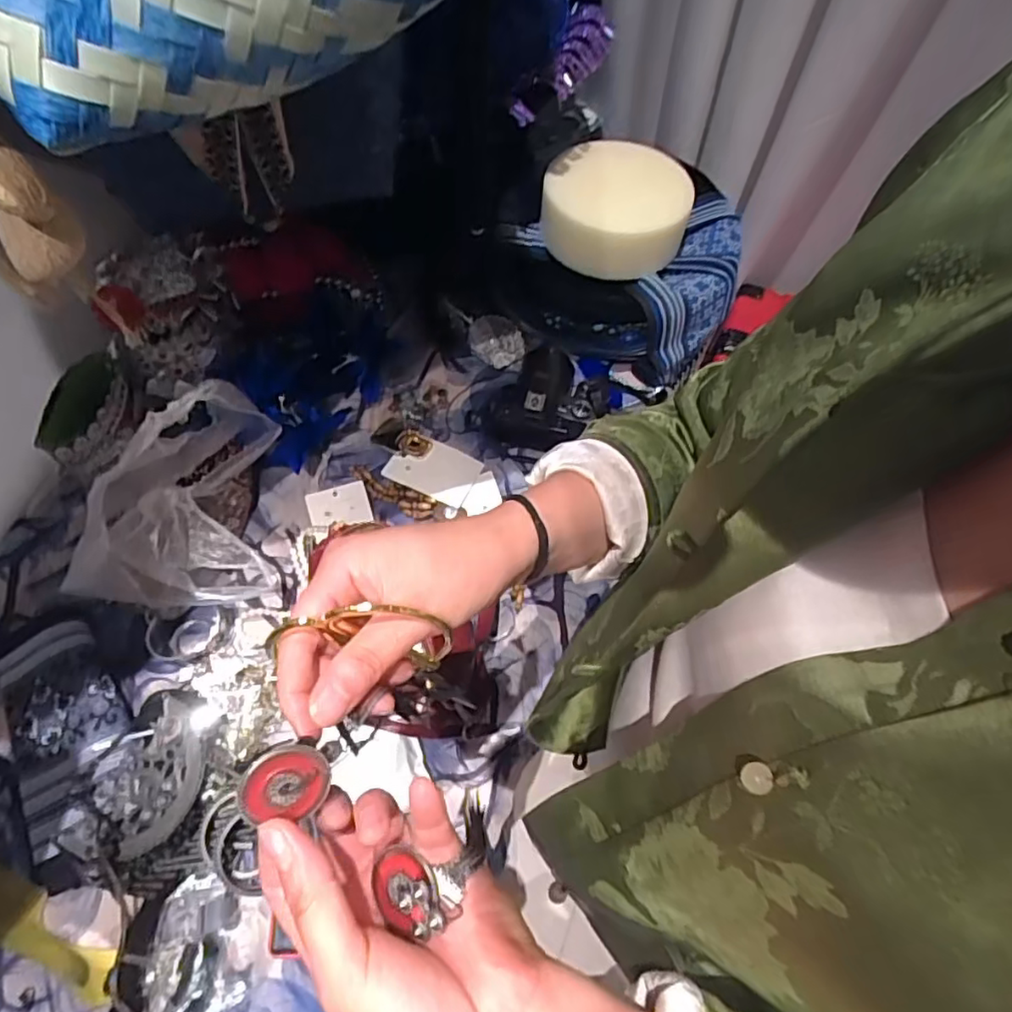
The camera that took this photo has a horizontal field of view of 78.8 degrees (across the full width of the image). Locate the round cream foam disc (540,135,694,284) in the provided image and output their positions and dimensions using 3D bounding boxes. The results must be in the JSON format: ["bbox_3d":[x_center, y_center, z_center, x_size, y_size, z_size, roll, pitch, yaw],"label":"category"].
[{"bbox_3d":[0.127,-0.342,0.711,0.169,0.063,0.143,5,67,3],"label":"round cream foam disc"}]

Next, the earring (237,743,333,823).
[{"bbox_3d":[-0.083,0.105,0.234,0.031,0.004,0.027,8,92,-26],"label":"earring"}]

